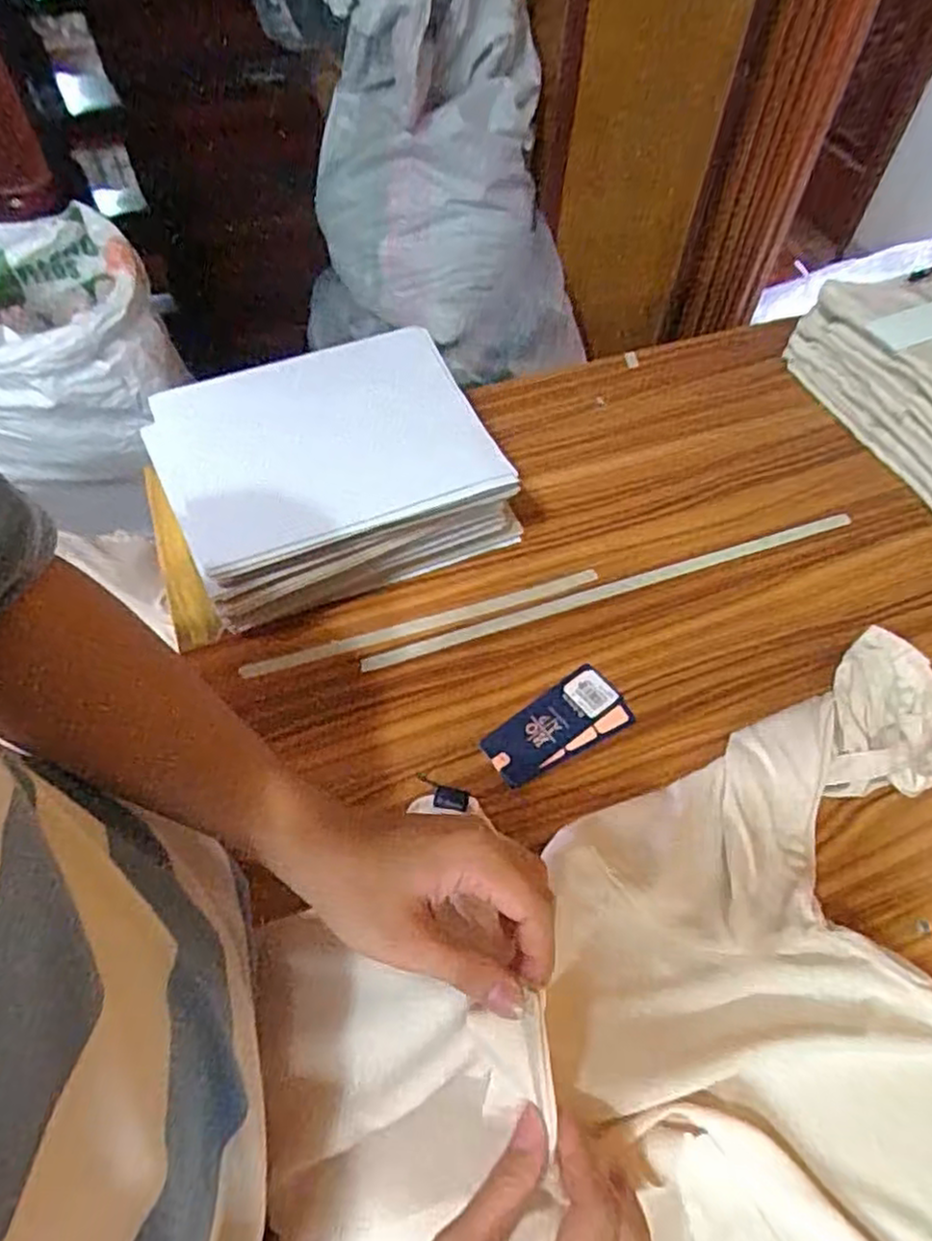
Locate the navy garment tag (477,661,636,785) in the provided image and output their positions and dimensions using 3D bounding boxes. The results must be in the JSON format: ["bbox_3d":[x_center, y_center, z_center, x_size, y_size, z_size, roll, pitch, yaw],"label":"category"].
[{"bbox_3d":[0.073,0.085,0.566,0.117,0.004,0.056,-32,63,-20],"label":"navy garment tag"}]

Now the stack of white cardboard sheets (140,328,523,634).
[{"bbox_3d":[-0.117,-0.126,0.639,0.265,0.108,0.209,-23,60,-15],"label":"stack of white cardboard sheets"}]

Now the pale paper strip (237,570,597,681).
[{"bbox_3d":[-0.033,0.002,0.618,0.313,0.004,0.017,-15,59,-10],"label":"pale paper strip"}]

